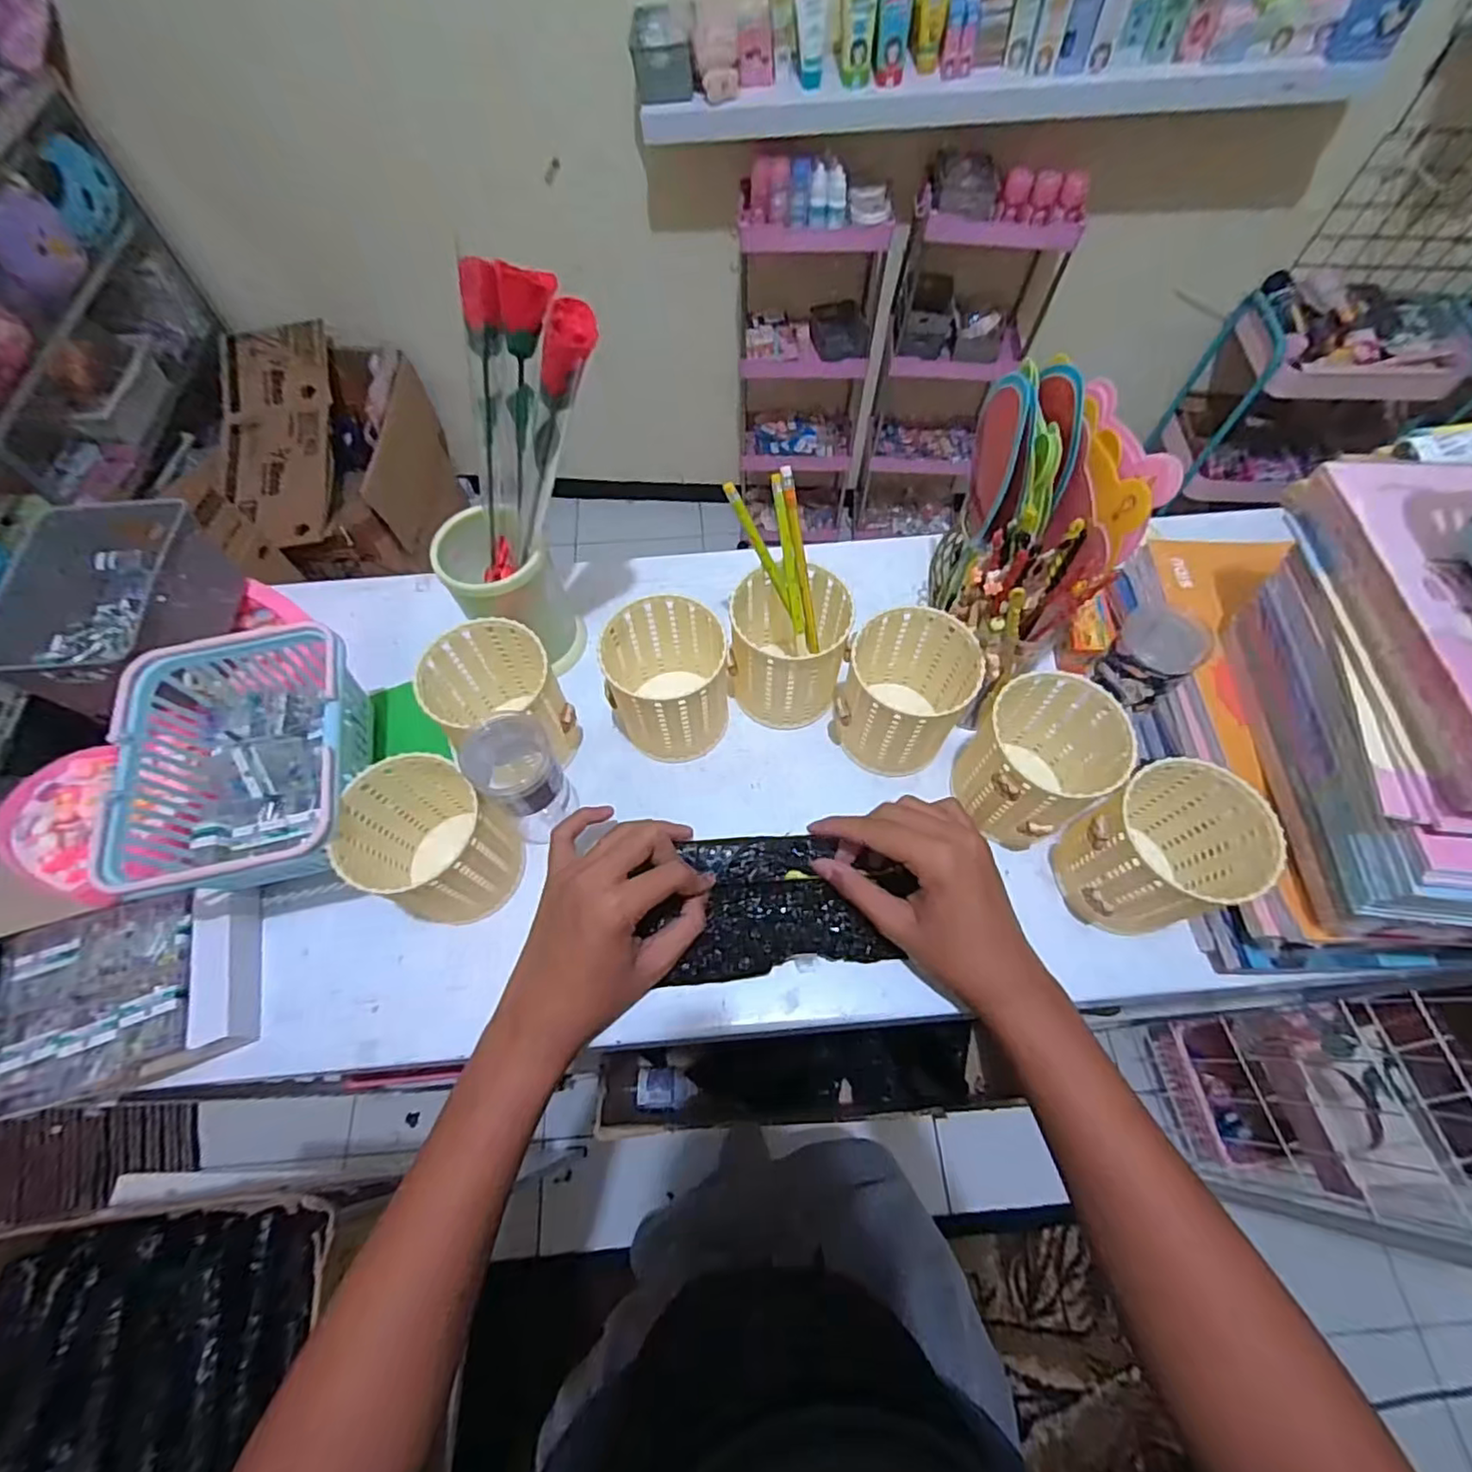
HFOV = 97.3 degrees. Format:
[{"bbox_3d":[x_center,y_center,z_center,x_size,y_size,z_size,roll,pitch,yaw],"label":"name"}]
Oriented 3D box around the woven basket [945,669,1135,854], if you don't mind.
[{"bbox_3d":[0.198,0.020,0.435,0.082,0.102,0.088,0,64,1],"label":"woven basket"}]

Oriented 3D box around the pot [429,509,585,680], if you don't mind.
[{"bbox_3d":[-0.168,-0.100,0.489,0.081,0.113,0.079,0,64,1],"label":"pot"}]

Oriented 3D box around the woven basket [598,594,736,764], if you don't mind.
[{"bbox_3d":[-0.049,-0.037,0.474,0.081,0.096,0.082,2,64,2],"label":"woven basket"}]

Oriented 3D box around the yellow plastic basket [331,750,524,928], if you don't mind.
[{"bbox_3d":[-0.193,0.069,0.419,0.085,0.099,0.082,0,64,1],"label":"yellow plastic basket"}]

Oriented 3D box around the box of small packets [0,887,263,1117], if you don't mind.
[{"bbox_3d":[-0.398,0.166,0.411,0.170,0.038,0.107,-13,64,-5],"label":"box of small packets"}]

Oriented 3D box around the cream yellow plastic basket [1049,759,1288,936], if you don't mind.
[{"bbox_3d":[0.261,0.071,0.403,0.089,0.094,0.079,-24,66,-10],"label":"cream yellow plastic basket"}]

